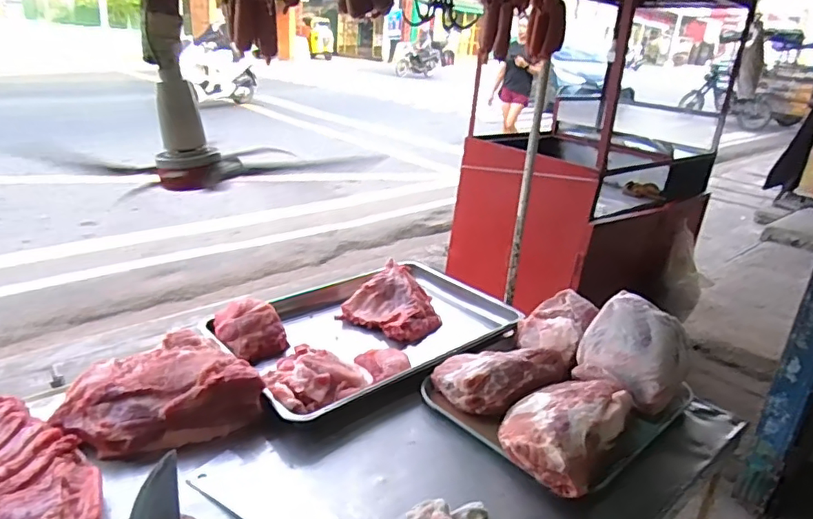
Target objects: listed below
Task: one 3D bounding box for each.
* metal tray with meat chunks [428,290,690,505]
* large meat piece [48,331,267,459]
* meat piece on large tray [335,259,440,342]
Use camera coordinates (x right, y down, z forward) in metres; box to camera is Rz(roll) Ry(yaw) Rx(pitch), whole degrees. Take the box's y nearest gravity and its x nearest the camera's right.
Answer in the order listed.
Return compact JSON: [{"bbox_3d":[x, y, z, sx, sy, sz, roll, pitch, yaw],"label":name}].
[{"bbox_3d":[0.266,0.188,0.931,0.423,0.149,0.324,-15,29,-41],"label":"metal tray with meat chunks"},{"bbox_3d":[-0.392,0.205,0.846,0.268,0.080,0.211,-11,27,-35],"label":"large meat piece"},{"bbox_3d":[-0.018,0.094,1.193,0.191,0.078,0.187,21,26,34],"label":"meat piece on large tray"}]

